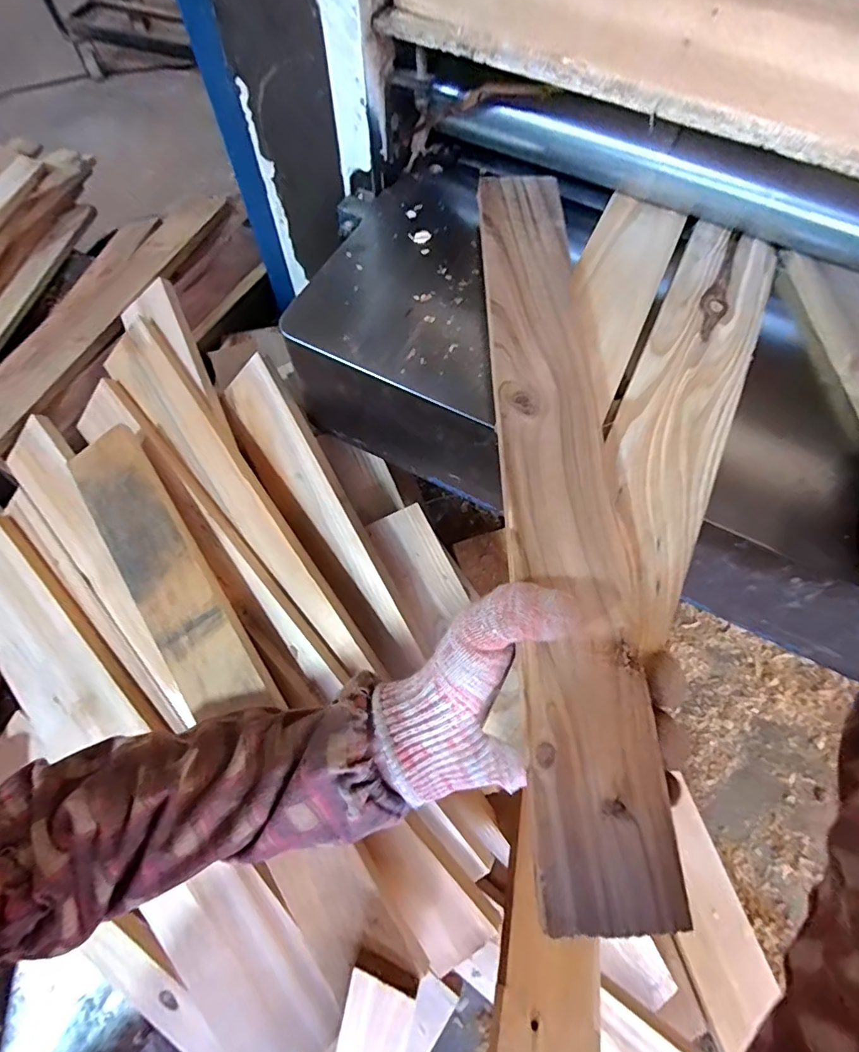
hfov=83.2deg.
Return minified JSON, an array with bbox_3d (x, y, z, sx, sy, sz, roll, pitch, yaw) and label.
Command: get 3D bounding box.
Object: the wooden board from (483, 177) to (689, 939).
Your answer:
[{"bbox_3d":[0.078,-0.046,0.296,0.069,0.017,0.465,-1,67,-1],"label":"wooden board"}]

